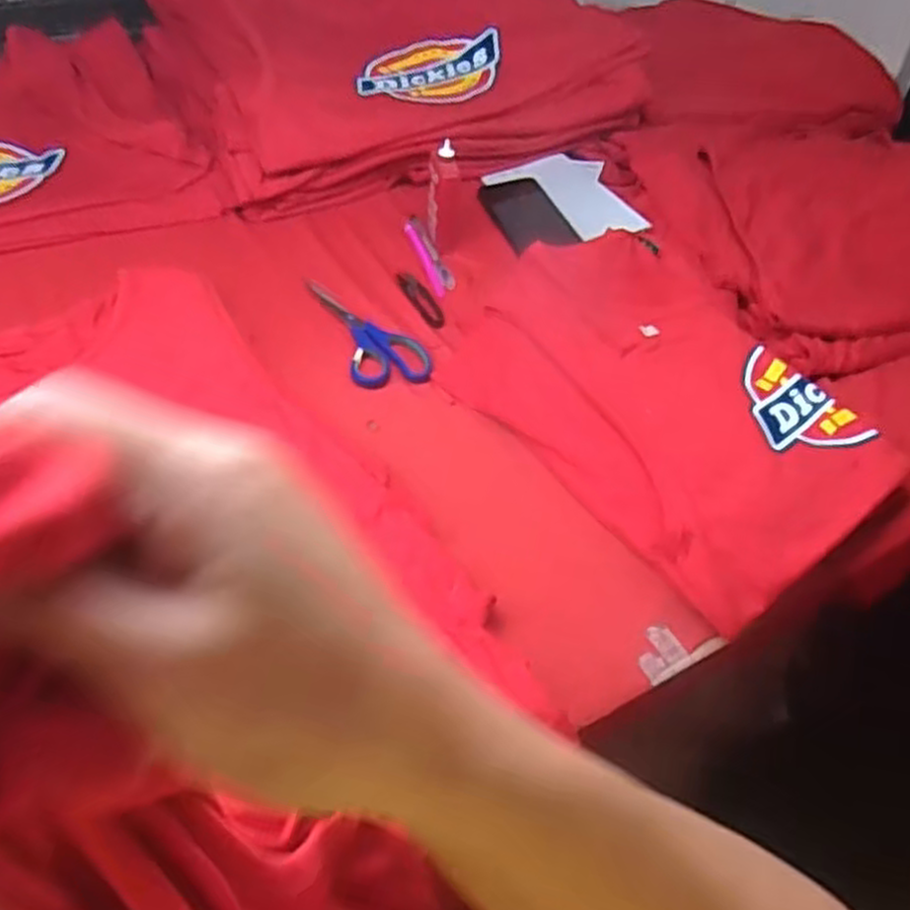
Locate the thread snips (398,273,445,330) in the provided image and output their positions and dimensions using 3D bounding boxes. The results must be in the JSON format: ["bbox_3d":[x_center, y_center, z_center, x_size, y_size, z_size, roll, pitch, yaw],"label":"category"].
[{"bbox_3d":[-0.036,-0.167,0.836,0.027,0.005,0.095,-20,49,-22],"label":"thread snips"}]

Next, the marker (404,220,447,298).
[{"bbox_3d":[-0.034,-0.224,0.889,0.016,0.011,0.145,-11,46,-15],"label":"marker"}]

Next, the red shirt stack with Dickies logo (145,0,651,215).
[{"bbox_3d":[-0.073,-0.541,1.036,0.580,0.164,0.365,-19,49,-22],"label":"red shirt stack with Dickies logo"}]

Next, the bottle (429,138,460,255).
[{"bbox_3d":[-0.013,-0.286,0.872,0.030,0.112,0.044,0,45,-4],"label":"bottle"}]

